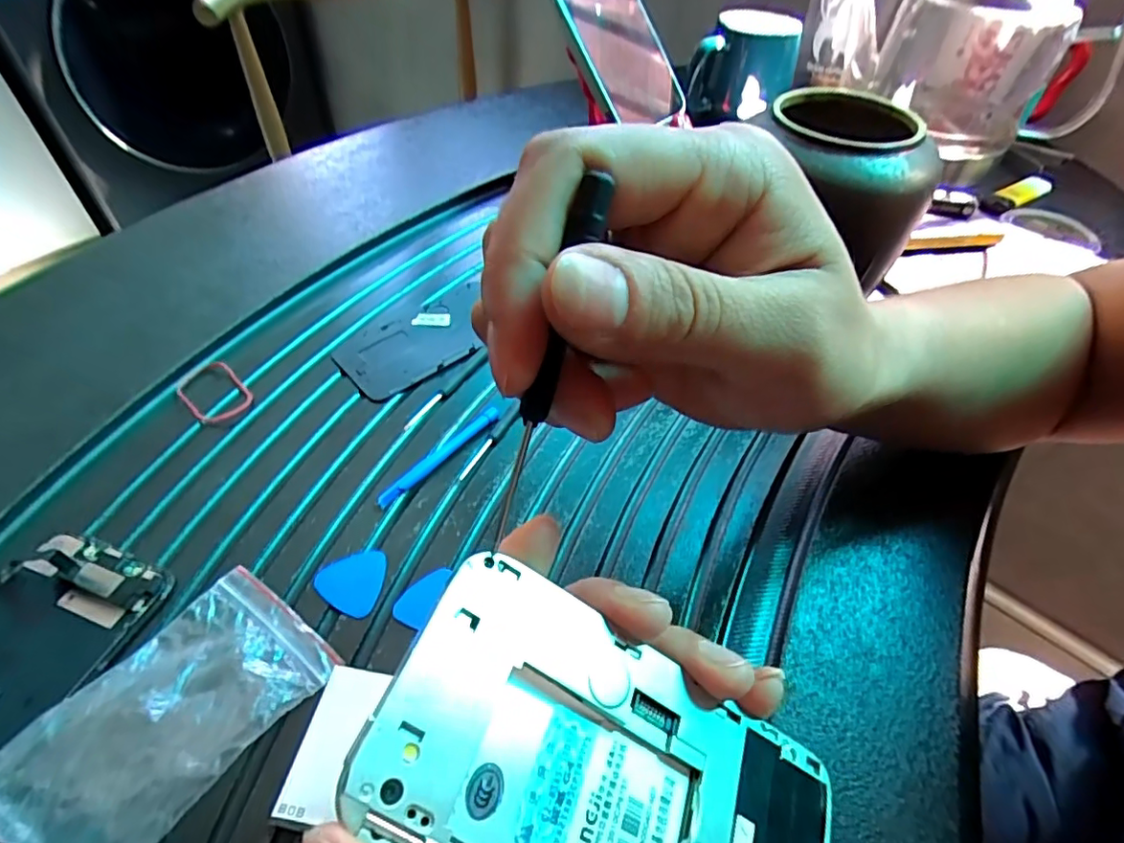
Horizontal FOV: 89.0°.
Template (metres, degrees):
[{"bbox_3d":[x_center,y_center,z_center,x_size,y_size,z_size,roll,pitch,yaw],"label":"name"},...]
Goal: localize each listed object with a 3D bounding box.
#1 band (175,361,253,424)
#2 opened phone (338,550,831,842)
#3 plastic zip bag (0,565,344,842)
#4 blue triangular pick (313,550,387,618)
[{"bbox_3d":[-0.205,-0.019,0.335,0.031,0.005,0.057,-35,59,-29],"label":"band"},{"bbox_3d":[0.014,0.082,0.129,0.115,0.005,0.057,35,50,-10],"label":"opened phone"},{"bbox_3d":[-0.149,0.110,0.215,0.067,0.017,0.106,30,54,22],"label":"plastic zip bag"},{"bbox_3d":[-0.096,0.071,0.261,0.029,0.004,0.030,14,50,9],"label":"blue triangular pick"}]

